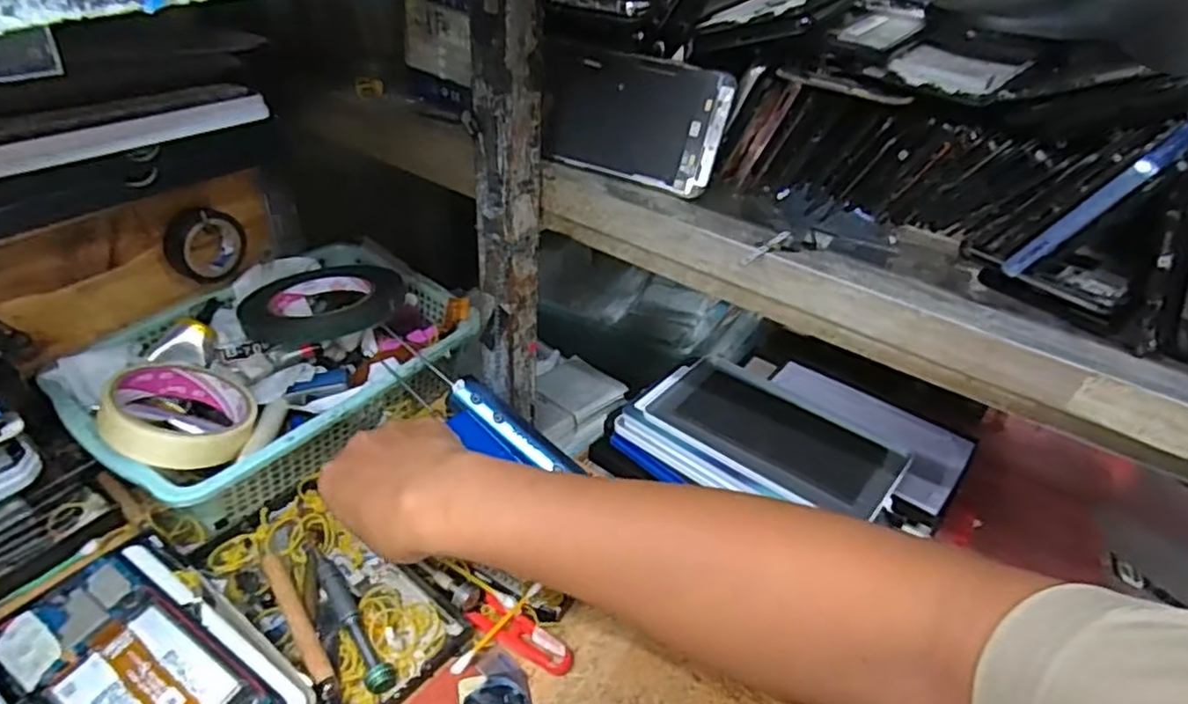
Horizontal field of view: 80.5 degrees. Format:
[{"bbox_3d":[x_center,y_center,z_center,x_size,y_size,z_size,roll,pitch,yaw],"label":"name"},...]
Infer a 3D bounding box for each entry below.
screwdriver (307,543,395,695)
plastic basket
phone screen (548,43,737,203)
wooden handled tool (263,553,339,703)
[{"bbox_3d":[-0.150,0.156,0.428,0.015,0.012,0.115,-20,44,-29],"label":"screwdriver"},{"bbox_3d":[-0.233,0.011,0.534,0.189,0.069,0.261,28,43,27],"label":"plastic basket"},{"bbox_3d":[0.019,-0.141,0.422,0.119,0.069,0.006,21,14,19],"label":"phone screen"},{"bbox_3d":[-0.159,0.172,0.392,0.017,0.012,0.161,-17,43,-26],"label":"wooden handled tool"}]

